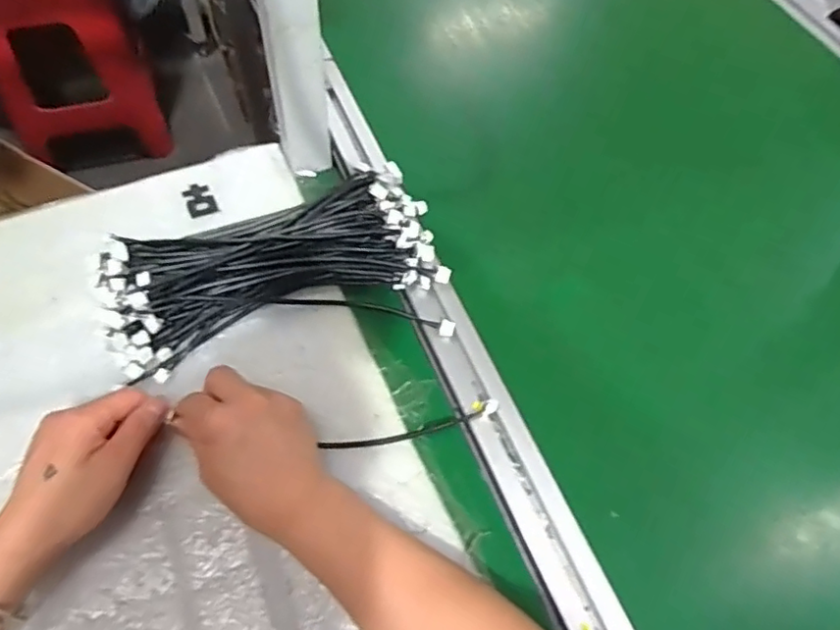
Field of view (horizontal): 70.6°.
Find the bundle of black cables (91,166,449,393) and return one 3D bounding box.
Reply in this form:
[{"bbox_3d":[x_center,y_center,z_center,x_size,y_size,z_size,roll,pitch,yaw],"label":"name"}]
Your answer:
[{"bbox_3d":[-0.115,-0.037,0.488,0.277,0.035,0.157,-16,62,-13],"label":"bundle of black cables"}]

